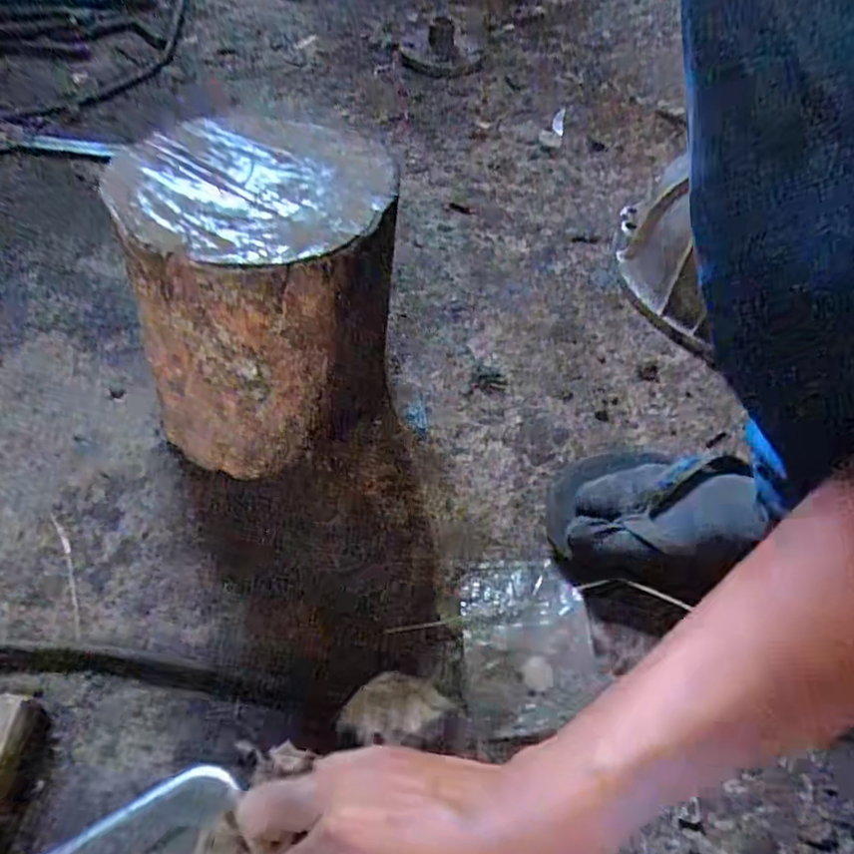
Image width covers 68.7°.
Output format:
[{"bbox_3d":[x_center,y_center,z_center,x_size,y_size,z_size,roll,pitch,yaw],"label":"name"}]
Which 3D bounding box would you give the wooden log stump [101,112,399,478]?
[{"bbox_3d":[-0.115,-0.090,0.480,0.183,0.201,0.177,-5,52,-6],"label":"wooden log stump"}]

